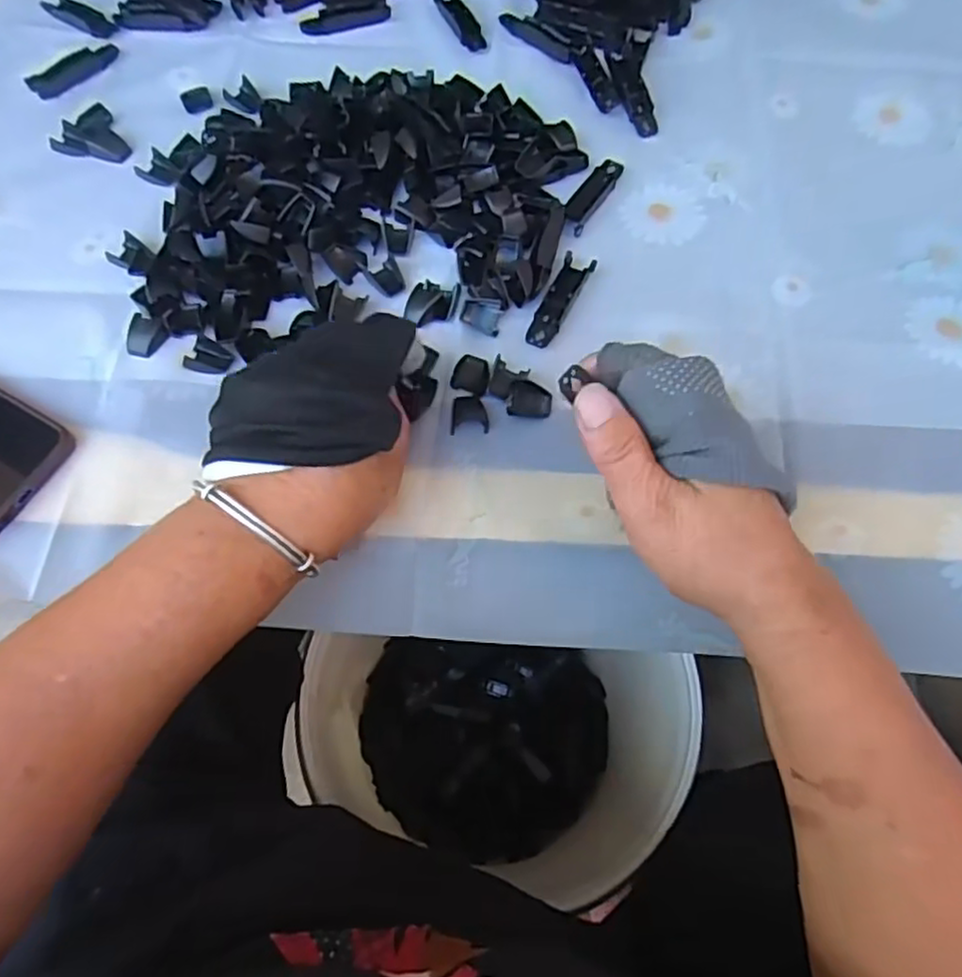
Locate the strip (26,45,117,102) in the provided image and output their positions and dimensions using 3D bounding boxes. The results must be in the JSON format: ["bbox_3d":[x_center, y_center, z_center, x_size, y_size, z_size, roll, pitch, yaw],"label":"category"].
[{"bbox_3d":[-0.285,-0.294,0.485,0.063,0.007,0.025,-40,71,-15],"label":"strip"}]

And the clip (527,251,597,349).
[{"bbox_3d":[0.045,-0.106,0.392,0.018,0.007,0.064,23,68,10],"label":"clip"}]

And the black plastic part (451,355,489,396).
[{"bbox_3d":[-0.004,-0.061,0.372,0.019,0.005,0.022,10,67,5],"label":"black plastic part"}]

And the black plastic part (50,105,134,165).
[{"bbox_3d":[-0.255,-0.226,0.451,0.041,0.008,0.048,-33,70,-13],"label":"black plastic part"}]

